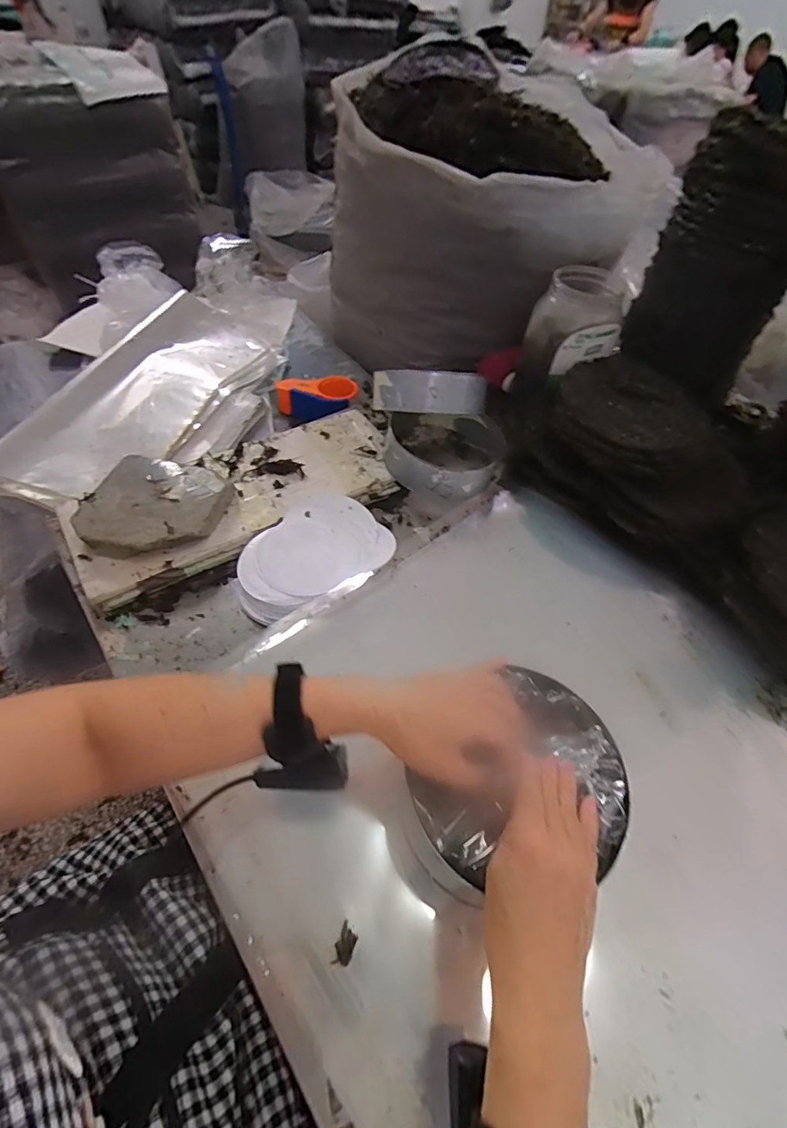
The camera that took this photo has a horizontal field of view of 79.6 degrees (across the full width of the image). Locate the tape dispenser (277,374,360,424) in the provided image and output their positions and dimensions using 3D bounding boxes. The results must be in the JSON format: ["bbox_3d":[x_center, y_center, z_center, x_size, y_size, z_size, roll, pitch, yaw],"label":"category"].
[{"bbox_3d":[-0.150,-0.325,0.925,0.151,0.055,0.069,-5,53,-7],"label":"tape dispenser"}]

